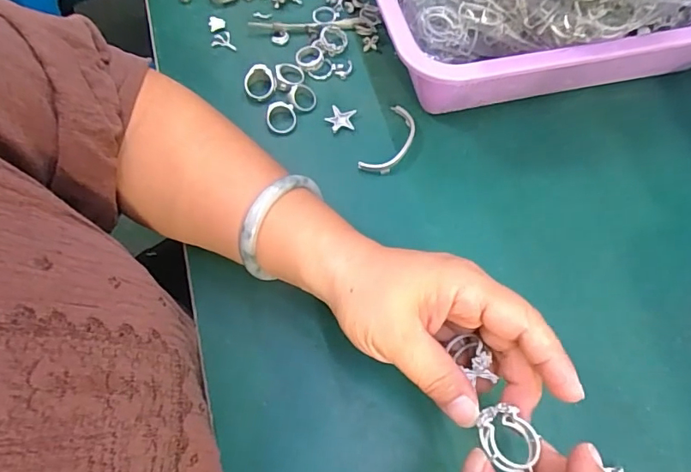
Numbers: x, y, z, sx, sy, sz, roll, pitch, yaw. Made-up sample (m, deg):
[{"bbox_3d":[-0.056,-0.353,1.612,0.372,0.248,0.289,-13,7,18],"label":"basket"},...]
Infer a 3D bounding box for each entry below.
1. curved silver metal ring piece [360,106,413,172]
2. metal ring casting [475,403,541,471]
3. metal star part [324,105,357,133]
[{"bbox_3d":[0.036,-0.074,0.378,0.028,0.009,0.065,25,69,10],"label":"curved silver metal ring piece"},{"bbox_3d":[0.074,0.094,0.225,0.028,0.013,0.024,35,72,17],"label":"metal ring casting"},{"bbox_3d":[-0.004,-0.092,0.387,0.023,0.006,0.022,16,68,7],"label":"metal star part"}]

